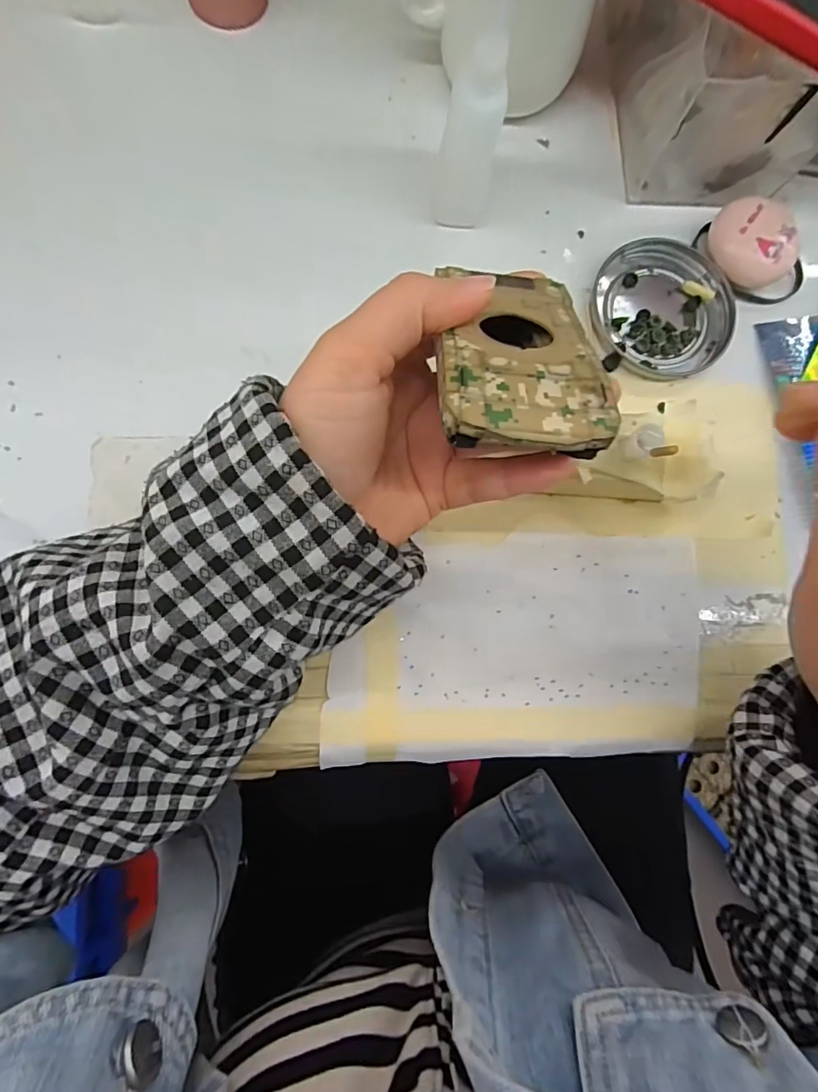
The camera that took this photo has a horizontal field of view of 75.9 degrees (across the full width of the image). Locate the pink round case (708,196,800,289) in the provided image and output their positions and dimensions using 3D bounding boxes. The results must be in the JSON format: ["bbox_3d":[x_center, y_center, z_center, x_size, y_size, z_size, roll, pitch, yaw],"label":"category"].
[{"bbox_3d":[0.188,-0.166,0.291,0.037,0.024,0.048,-41,87,-9],"label":"pink round case"}]

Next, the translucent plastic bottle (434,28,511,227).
[{"bbox_3d":[0.030,-0.189,0.255,0.028,0.082,0.030,15,81,-3],"label":"translucent plastic bottle"}]

